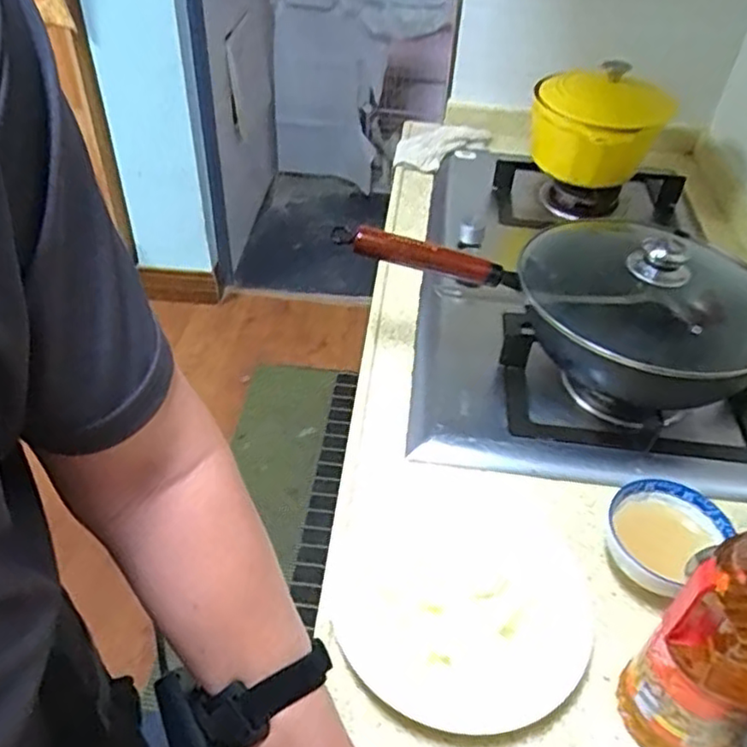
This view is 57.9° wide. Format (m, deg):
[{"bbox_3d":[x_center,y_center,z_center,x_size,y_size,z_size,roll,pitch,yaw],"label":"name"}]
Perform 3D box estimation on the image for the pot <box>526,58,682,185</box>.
[{"bbox_3d":[0.331,-0.364,1.014,0.183,0.146,0.209,12,44,9],"label":"pot"}]

